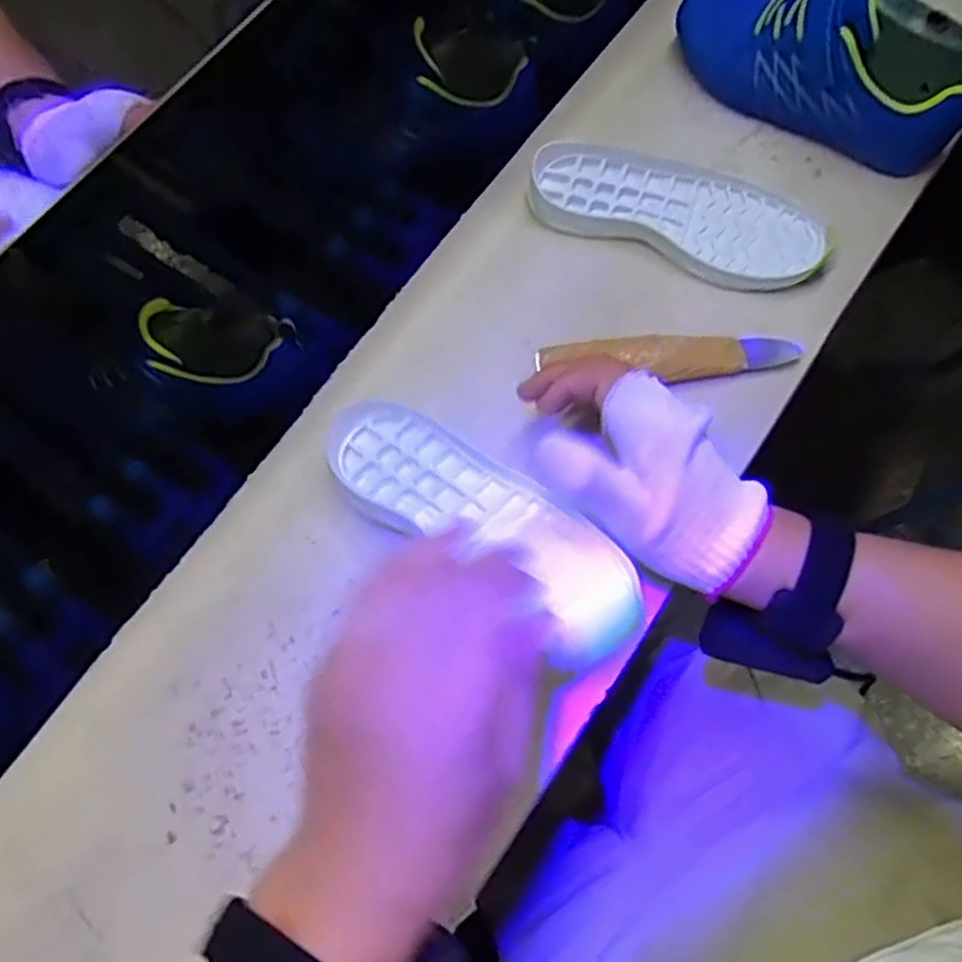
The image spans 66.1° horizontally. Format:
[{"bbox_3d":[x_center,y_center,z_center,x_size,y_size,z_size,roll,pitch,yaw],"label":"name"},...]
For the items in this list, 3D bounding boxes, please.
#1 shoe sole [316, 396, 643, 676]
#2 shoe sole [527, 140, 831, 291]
[{"bbox_3d":[-0.006,0.018,0.433,0.221,0.021,0.069,34,74,23],"label":"shoe sole"},{"bbox_3d":[0.133,-0.188,0.514,0.203,0.030,0.075,23,72,11],"label":"shoe sole"}]

